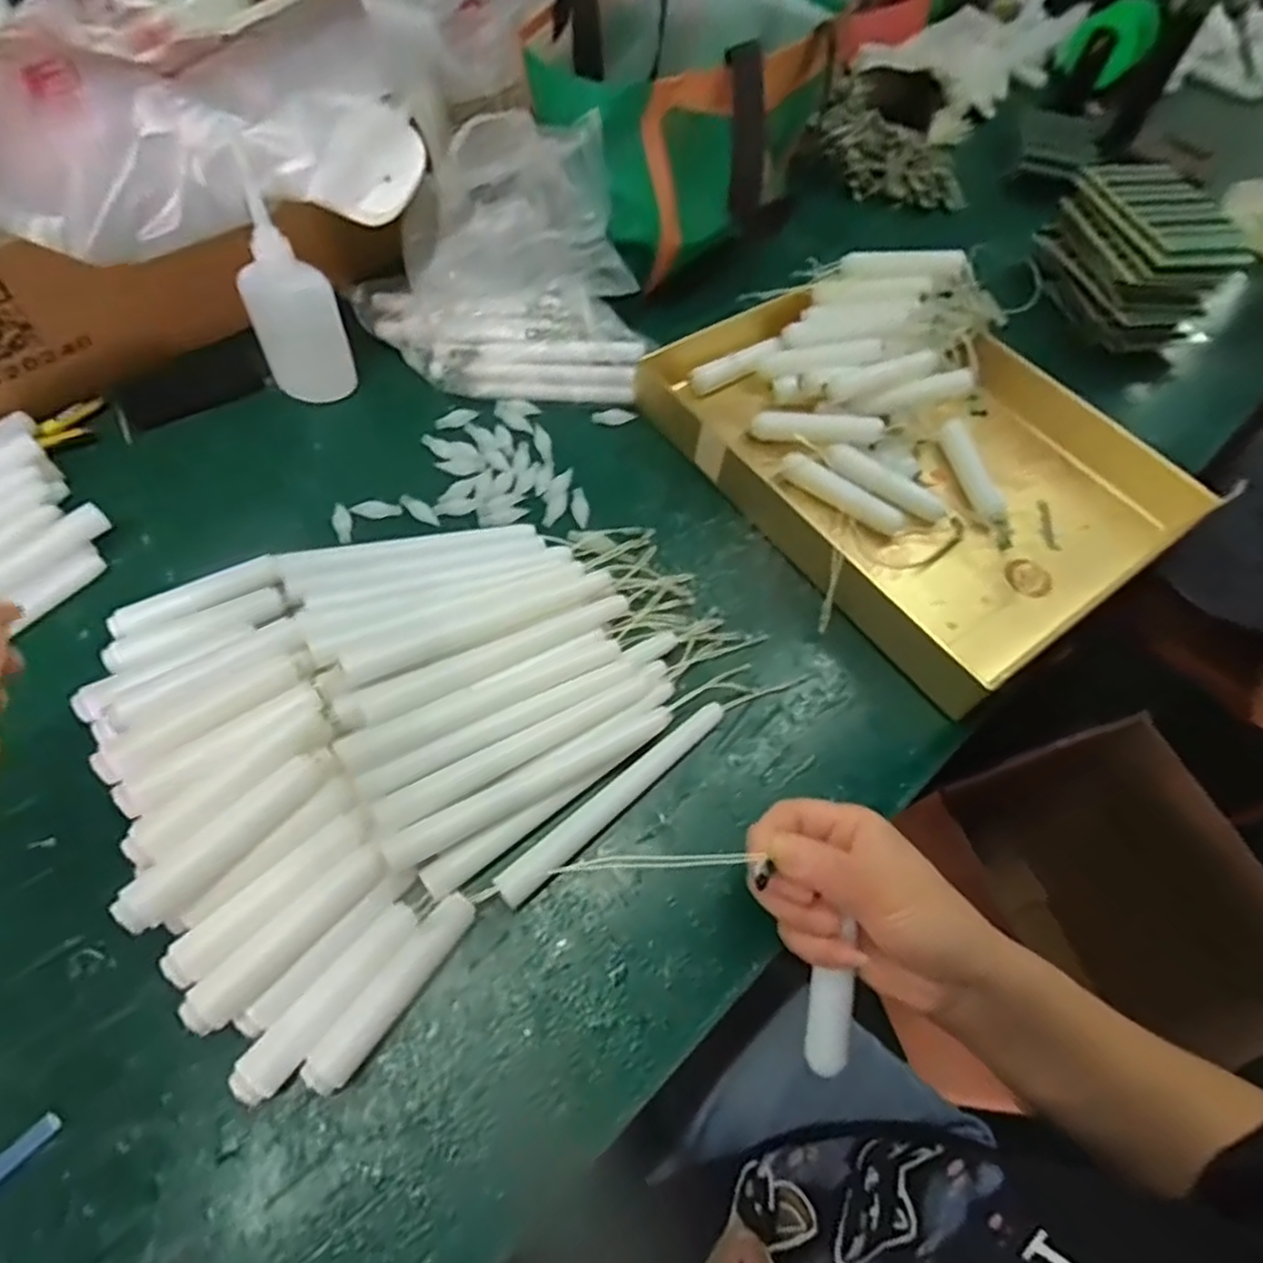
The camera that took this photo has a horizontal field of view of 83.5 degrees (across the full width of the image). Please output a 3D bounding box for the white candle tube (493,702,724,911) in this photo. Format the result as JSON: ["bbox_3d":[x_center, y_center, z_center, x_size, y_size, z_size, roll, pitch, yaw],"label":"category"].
[{"bbox_3d":[-0.007,0.082,0.366,0.149,0.013,0.018,-38,70,-25],"label":"white candle tube"}]

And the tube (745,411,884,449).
[{"bbox_3d":[0.129,-0.141,0.497,0.089,0.022,0.017,6,60,14],"label":"tube"}]

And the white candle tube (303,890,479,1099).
[{"bbox_3d":[-0.102,0.156,0.310,0.017,0.019,0.088,35,61,14],"label":"white candle tube"}]

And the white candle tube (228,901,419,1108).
[{"bbox_3d":[-0.130,0.158,0.307,0.019,0.017,0.088,36,61,15],"label":"white candle tube"}]

